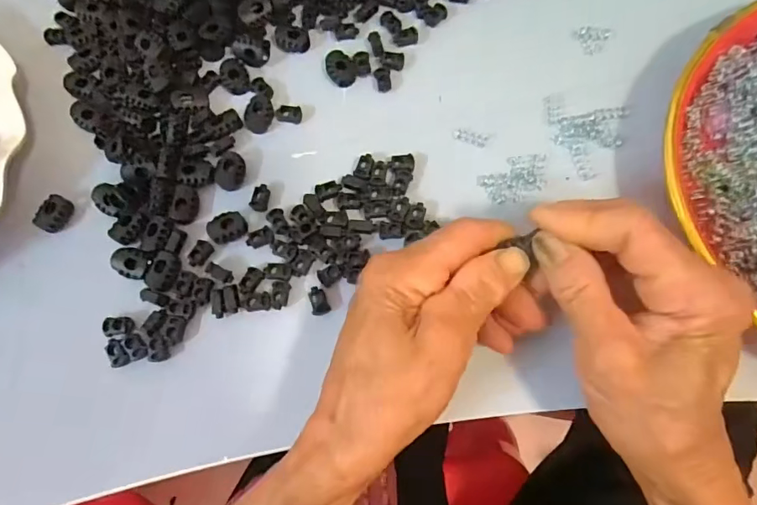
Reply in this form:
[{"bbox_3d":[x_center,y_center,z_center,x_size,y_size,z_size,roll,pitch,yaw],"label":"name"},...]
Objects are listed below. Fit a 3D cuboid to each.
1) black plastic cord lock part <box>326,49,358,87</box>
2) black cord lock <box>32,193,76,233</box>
[{"bbox_3d":[-0.024,-0.114,0.298,0.016,0.008,0.022,-36,76,-9],"label":"black plastic cord lock part"},{"bbox_3d":[-0.185,-0.022,0.276,0.018,0.012,0.021,22,75,8],"label":"black cord lock"}]

